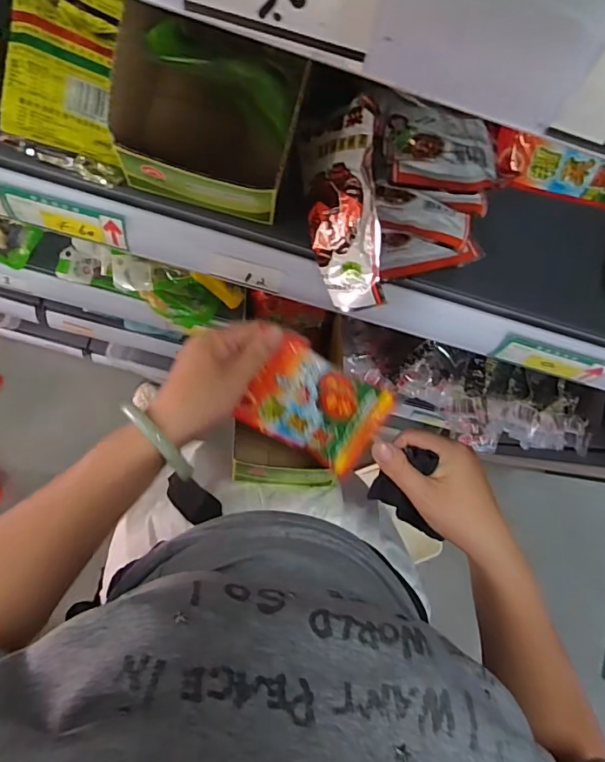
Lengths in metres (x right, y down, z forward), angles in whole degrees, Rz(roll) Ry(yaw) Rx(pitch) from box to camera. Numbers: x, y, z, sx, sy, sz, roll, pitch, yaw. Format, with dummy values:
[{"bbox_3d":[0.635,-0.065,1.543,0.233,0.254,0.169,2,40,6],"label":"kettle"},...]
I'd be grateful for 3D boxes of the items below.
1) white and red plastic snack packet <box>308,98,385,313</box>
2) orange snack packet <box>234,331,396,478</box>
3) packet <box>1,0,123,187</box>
[{"bbox_3d":[0.030,-0.117,0.347,0.023,0.064,0.129,-16,106,-46],"label":"white and red plastic snack packet"},{"bbox_3d":[0.013,0.024,0.442,0.115,0.015,0.091,31,110,-11],"label":"orange snack packet"},{"bbox_3d":[-0.157,-0.196,0.330,0.075,0.018,0.102,13,92,-37],"label":"packet"}]

